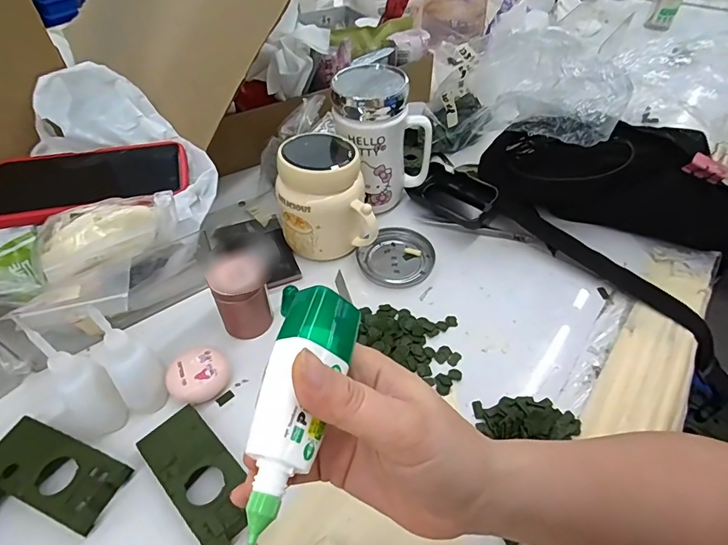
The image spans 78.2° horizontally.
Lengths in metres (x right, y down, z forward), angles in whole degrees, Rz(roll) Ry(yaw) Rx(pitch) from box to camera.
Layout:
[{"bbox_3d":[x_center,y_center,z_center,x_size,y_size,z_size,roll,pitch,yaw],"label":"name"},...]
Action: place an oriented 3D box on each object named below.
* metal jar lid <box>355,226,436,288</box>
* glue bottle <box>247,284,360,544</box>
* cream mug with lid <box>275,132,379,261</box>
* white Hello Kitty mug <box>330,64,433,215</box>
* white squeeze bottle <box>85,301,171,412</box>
[{"bbox_3d":[0.036,-0.016,0.468,0.072,0.009,0.075,0,48,0],"label":"metal jar lid"},{"bbox_3d":[-0.027,0.050,0.182,0.029,0.023,0.096,11,61,9],"label":"glue bottle"},{"bbox_3d":[-0.035,-0.072,0.441,0.095,0.111,0.072,1,48,2],"label":"cream mug with lid"},{"bbox_3d":[0.017,-0.135,0.475,0.081,0.139,0.074,0,48,0],"label":"white Hello Kitty mug"},{"bbox_3d":[-0.171,0.066,0.325,0.028,0.096,0.032,-21,51,-17],"label":"white squeeze bottle"}]

